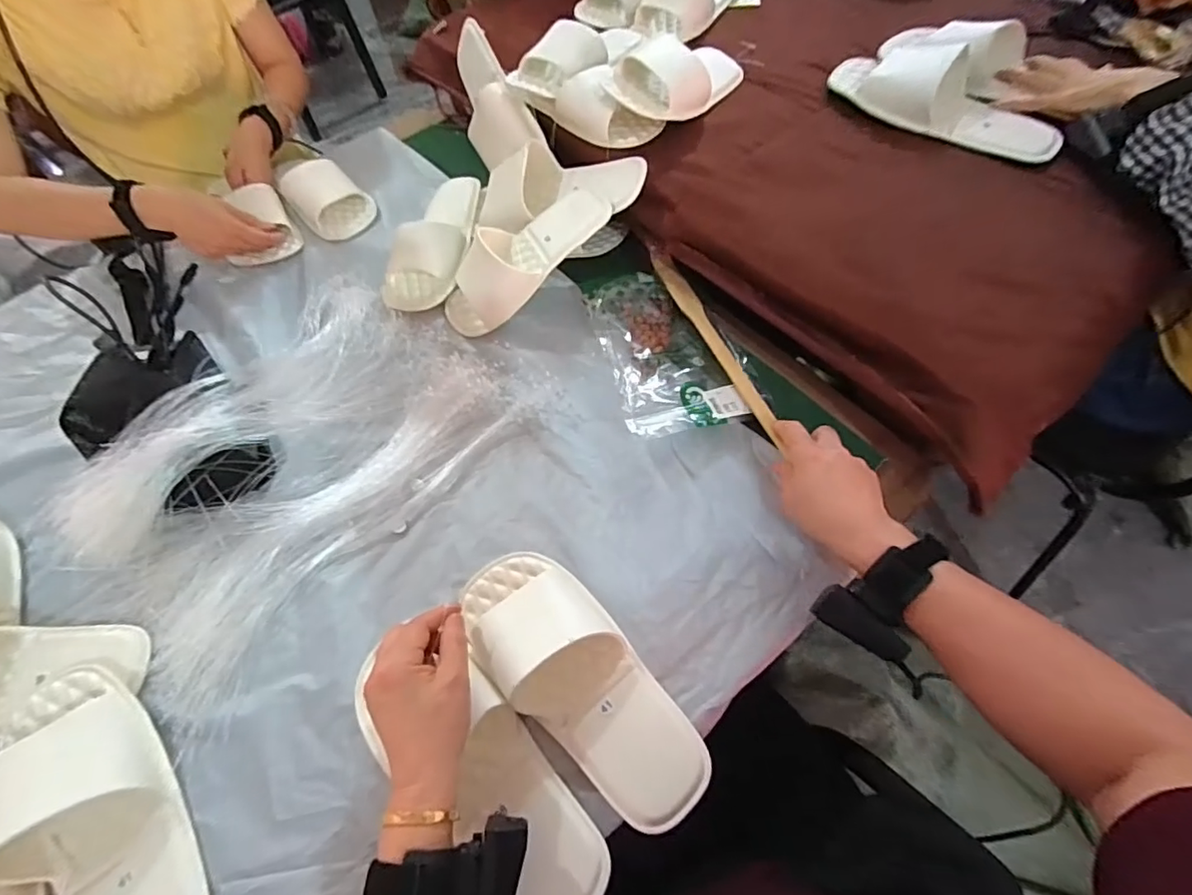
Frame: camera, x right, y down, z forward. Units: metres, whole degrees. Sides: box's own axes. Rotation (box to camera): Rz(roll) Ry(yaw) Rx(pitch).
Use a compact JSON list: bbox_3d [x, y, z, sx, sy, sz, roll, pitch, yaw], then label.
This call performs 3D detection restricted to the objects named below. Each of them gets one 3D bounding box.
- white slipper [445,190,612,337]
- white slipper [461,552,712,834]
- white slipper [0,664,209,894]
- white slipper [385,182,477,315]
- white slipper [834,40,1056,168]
[{"bbox_3d":[-0.095,-0.230,0.650,0.235,0.069,0.101,-37,63,7],"label":"white slipper"},{"bbox_3d":[-0.015,0.188,0.452,0.100,0.048,0.247,-40,71,-17],"label":"white slipper"},{"bbox_3d":[-0.392,0.291,0.425,0.102,0.050,0.273,-36,65,-16],"label":"white slipper"},{"bbox_3d":[-0.211,-0.279,0.718,0.096,0.057,0.217,12,62,10],"label":"white slipper"},{"bbox_3d":[0.406,-0.415,0.639,0.107,0.047,0.265,-35,64,-15],"label":"white slipper"}]

